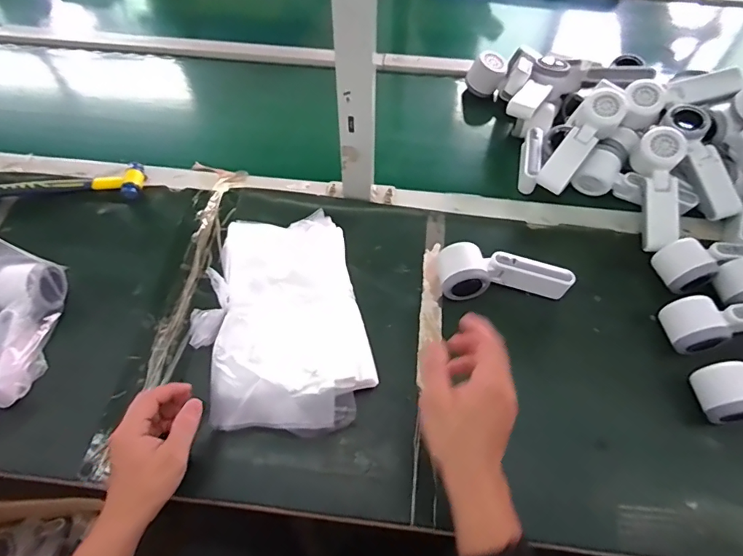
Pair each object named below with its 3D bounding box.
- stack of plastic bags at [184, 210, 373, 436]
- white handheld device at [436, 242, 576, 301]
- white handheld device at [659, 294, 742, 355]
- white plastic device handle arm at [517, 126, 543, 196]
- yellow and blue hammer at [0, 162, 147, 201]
[{"bbox_3d":[-0.111,0.052,0.528,0.196,0.067,0.254,-11,59,-8],"label":"stack of plastic bags"},{"bbox_3d":[0.165,-0.007,0.576,0.160,0.054,0.058,-2,58,-2],"label":"white handheld device"},{"bbox_3d":[0.435,0.042,0.544,0.170,0.050,0.060,-12,59,-8],"label":"white handheld device"},{"bbox_3d":[0.241,-0.181,0.689,0.024,0.038,0.101,9,59,4],"label":"white plastic device handle arm"},{"bbox_3d":[-0.457,-0.136,0.661,0.240,0.023,0.056,-3,58,-3],"label":"yellow and blue hammer"}]

